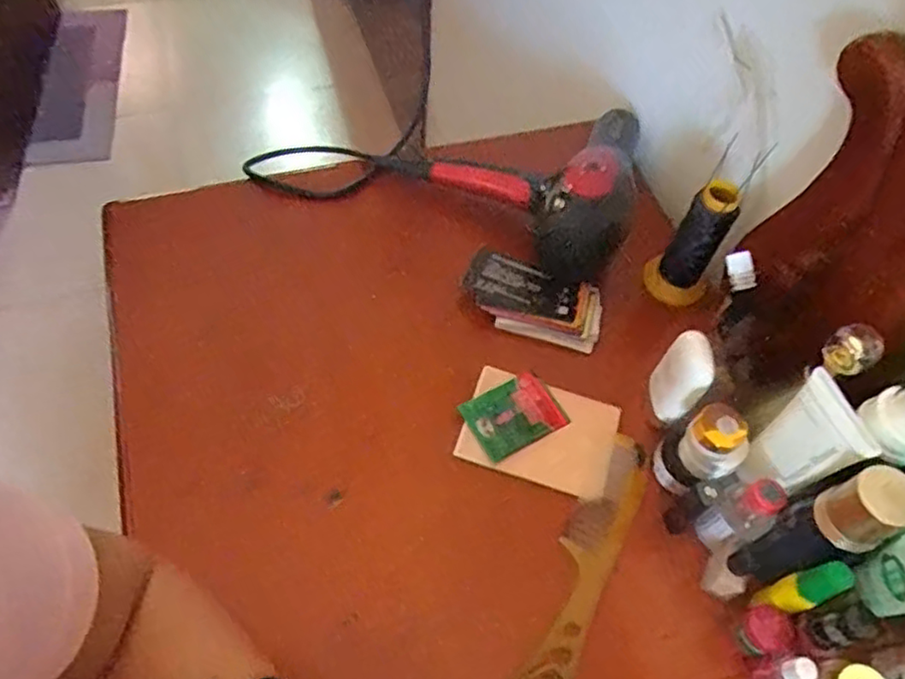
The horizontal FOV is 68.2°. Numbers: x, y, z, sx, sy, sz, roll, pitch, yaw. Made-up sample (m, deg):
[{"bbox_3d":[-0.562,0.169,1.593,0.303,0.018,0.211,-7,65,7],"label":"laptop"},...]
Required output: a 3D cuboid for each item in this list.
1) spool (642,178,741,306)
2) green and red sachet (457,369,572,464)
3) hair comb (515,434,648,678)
[{"bbox_3d":[0.222,-0.093,0.606,0.055,0.122,0.062,33,61,16],"label":"spool"},{"bbox_3d":[0.052,0.062,0.562,0.080,0.008,0.058,-24,62,-17],"label":"green and red sachet"},{"bbox_3d":[0.102,0.168,0.508,0.043,0.007,0.217,24,59,11],"label":"hair comb"}]

